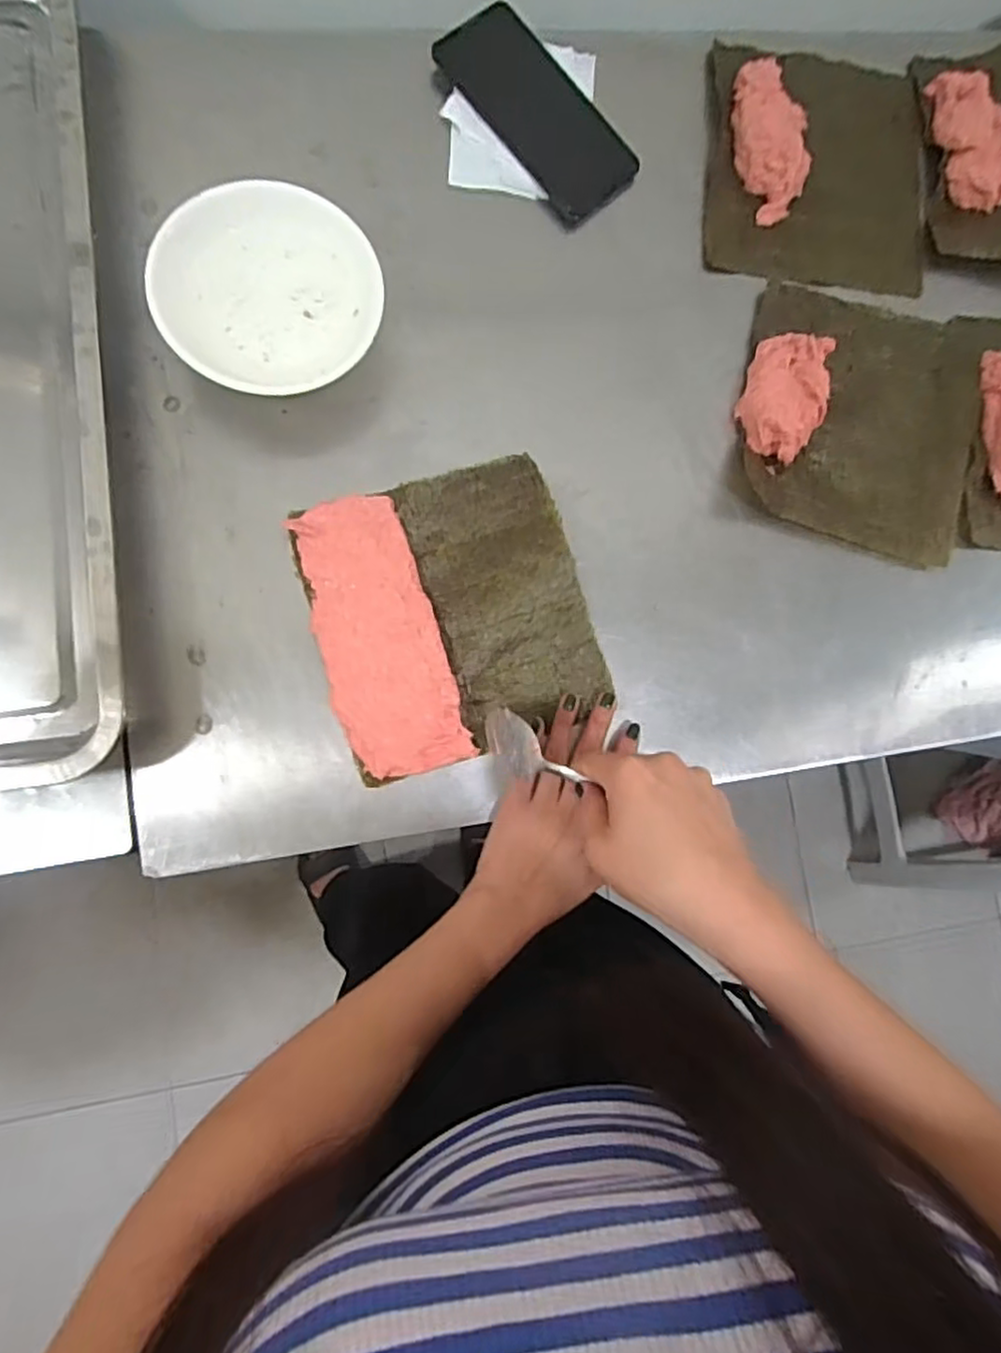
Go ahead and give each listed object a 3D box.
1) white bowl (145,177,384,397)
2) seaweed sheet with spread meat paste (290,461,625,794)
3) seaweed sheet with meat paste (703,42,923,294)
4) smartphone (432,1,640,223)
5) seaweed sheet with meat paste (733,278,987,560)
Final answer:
[{"bbox_3d":[-0.155,-0.256,0.464,0.138,0.049,0.130,1,84,-7],"label":"white bowl"},{"bbox_3d":[-0.033,-0.046,0.476,0.185,0.015,0.191,-18,86,-8],"label":"seaweed sheet with spread meat paste"},{"bbox_3d":[0.261,-0.418,0.547,0.187,0.033,0.198,1,84,-7],"label":"seaweed sheet with meat paste"},{"bbox_3d":[0.029,-0.434,0.526,0.082,0.013,0.164,-42,90,-9],"label":"smartphone"},{"bbox_3d":[0.282,-0.206,0.528,0.191,0.030,0.201,16,82,-5],"label":"seaweed sheet with meat paste"}]

